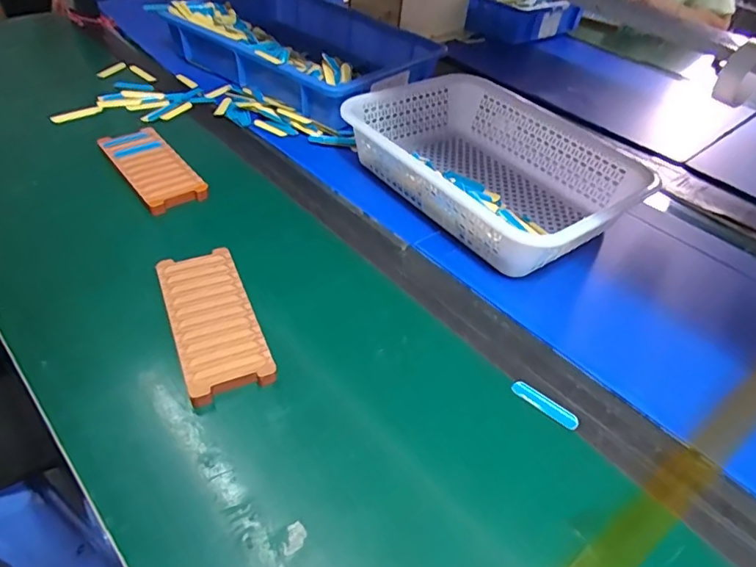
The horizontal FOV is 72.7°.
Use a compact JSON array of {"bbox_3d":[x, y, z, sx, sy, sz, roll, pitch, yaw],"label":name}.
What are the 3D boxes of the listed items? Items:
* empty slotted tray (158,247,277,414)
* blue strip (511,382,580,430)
[{"bbox_3d":[-0.159,0.035,0.495,0.074,0.018,0.171,-16,48,-21],"label":"empty slotted tray"},{"bbox_3d":[0.152,0.109,0.466,0.063,0.004,0.016,33,50,25],"label":"blue strip"}]

